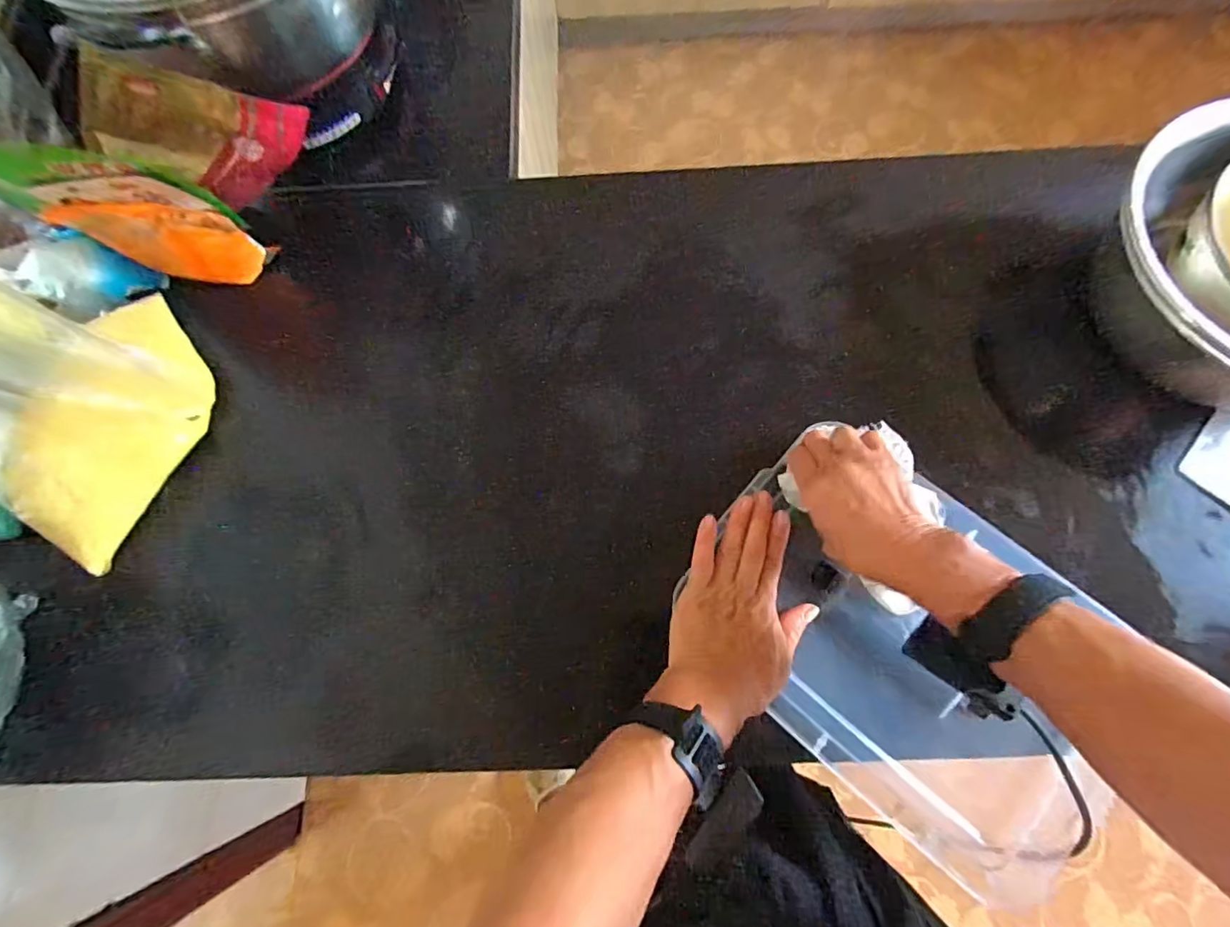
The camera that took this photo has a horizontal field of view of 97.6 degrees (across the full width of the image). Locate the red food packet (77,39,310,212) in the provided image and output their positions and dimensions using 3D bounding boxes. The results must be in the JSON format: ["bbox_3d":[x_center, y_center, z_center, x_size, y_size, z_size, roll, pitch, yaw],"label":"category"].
[{"bbox_3d":[-0.382,-0.296,0.492,0.125,0.151,0.038,-19,74,43],"label":"red food packet"}]

